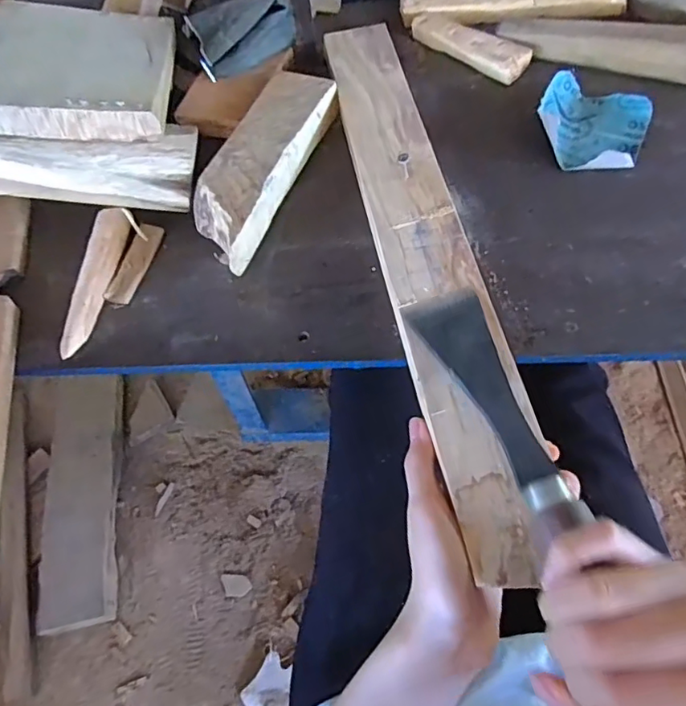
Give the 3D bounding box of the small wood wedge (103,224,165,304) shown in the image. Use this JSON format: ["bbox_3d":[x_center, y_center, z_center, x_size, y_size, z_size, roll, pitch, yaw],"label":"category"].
[{"bbox_3d":[-0.152,-0.066,0.404,0.017,0.007,0.068,12,62,11],"label":"small wood wedge"}]

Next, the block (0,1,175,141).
[{"bbox_3d":[-0.211,-0.229,0.433,0.144,0.023,0.172,0,53,-10],"label":"block"}]

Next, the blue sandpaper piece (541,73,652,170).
[{"bbox_3d":[0.200,-0.184,0.446,0.085,0.016,0.094,20,64,15],"label":"blue sandpaper piece"}]

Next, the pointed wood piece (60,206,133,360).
[{"bbox_3d":[-0.176,-0.054,0.391,0.027,0.013,0.123,-1,60,4],"label":"pointed wood piece"}]

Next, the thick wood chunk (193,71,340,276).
[{"bbox_3d":[-0.064,-0.149,0.424,0.058,0.033,0.190,17,63,14],"label":"thick wood chunk"}]

